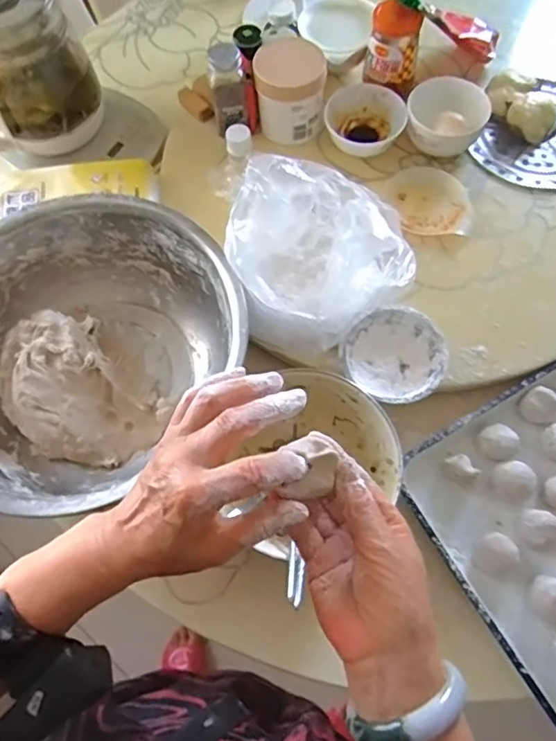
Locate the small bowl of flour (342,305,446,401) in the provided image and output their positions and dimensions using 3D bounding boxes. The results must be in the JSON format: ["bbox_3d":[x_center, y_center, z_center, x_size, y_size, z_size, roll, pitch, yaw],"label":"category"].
[{"bbox_3d":[0.138,-0.017,0.649,0.112,0.046,0.109,-1,67,2],"label":"small bowl of flour"}]

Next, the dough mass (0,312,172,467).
[{"bbox_3d":[-0.251,0.027,0.674,0.146,0.090,0.195,-41,72,-14],"label":"dough mass"}]

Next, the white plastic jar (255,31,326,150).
[{"bbox_3d":[0.016,-0.393,0.785,0.089,0.116,0.097,-1,67,2],"label":"white plastic jar"}]

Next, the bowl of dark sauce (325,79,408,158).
[{"bbox_3d":[0.124,-0.354,0.789,0.112,0.048,0.117,-1,67,2],"label":"bowl of dark sauce"}]

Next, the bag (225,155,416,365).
[{"bbox_3d":[0.042,-0.130,0.643,0.182,0.143,0.195,-19,68,-6],"label":"bag"}]

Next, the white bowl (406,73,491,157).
[{"bbox_3d":[0.231,-0.345,0.764,0.105,0.067,0.088,16,68,9],"label":"white bowl"}]

